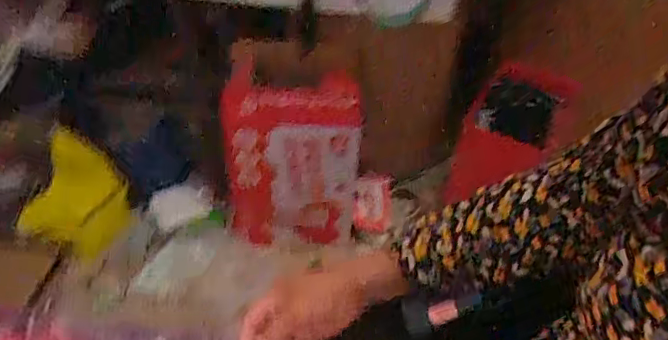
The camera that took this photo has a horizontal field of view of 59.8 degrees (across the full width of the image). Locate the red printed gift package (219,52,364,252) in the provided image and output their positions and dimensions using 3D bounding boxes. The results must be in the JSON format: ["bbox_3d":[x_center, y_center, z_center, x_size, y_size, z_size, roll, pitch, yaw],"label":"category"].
[{"bbox_3d":[-0.077,-0.016,1.075,0.248,0.394,0.106,-5,39,-1],"label":"red printed gift package"}]

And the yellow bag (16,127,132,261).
[{"bbox_3d":[-0.523,0.062,1.178,0.196,0.304,0.041,-6,39,-2],"label":"yellow bag"}]

